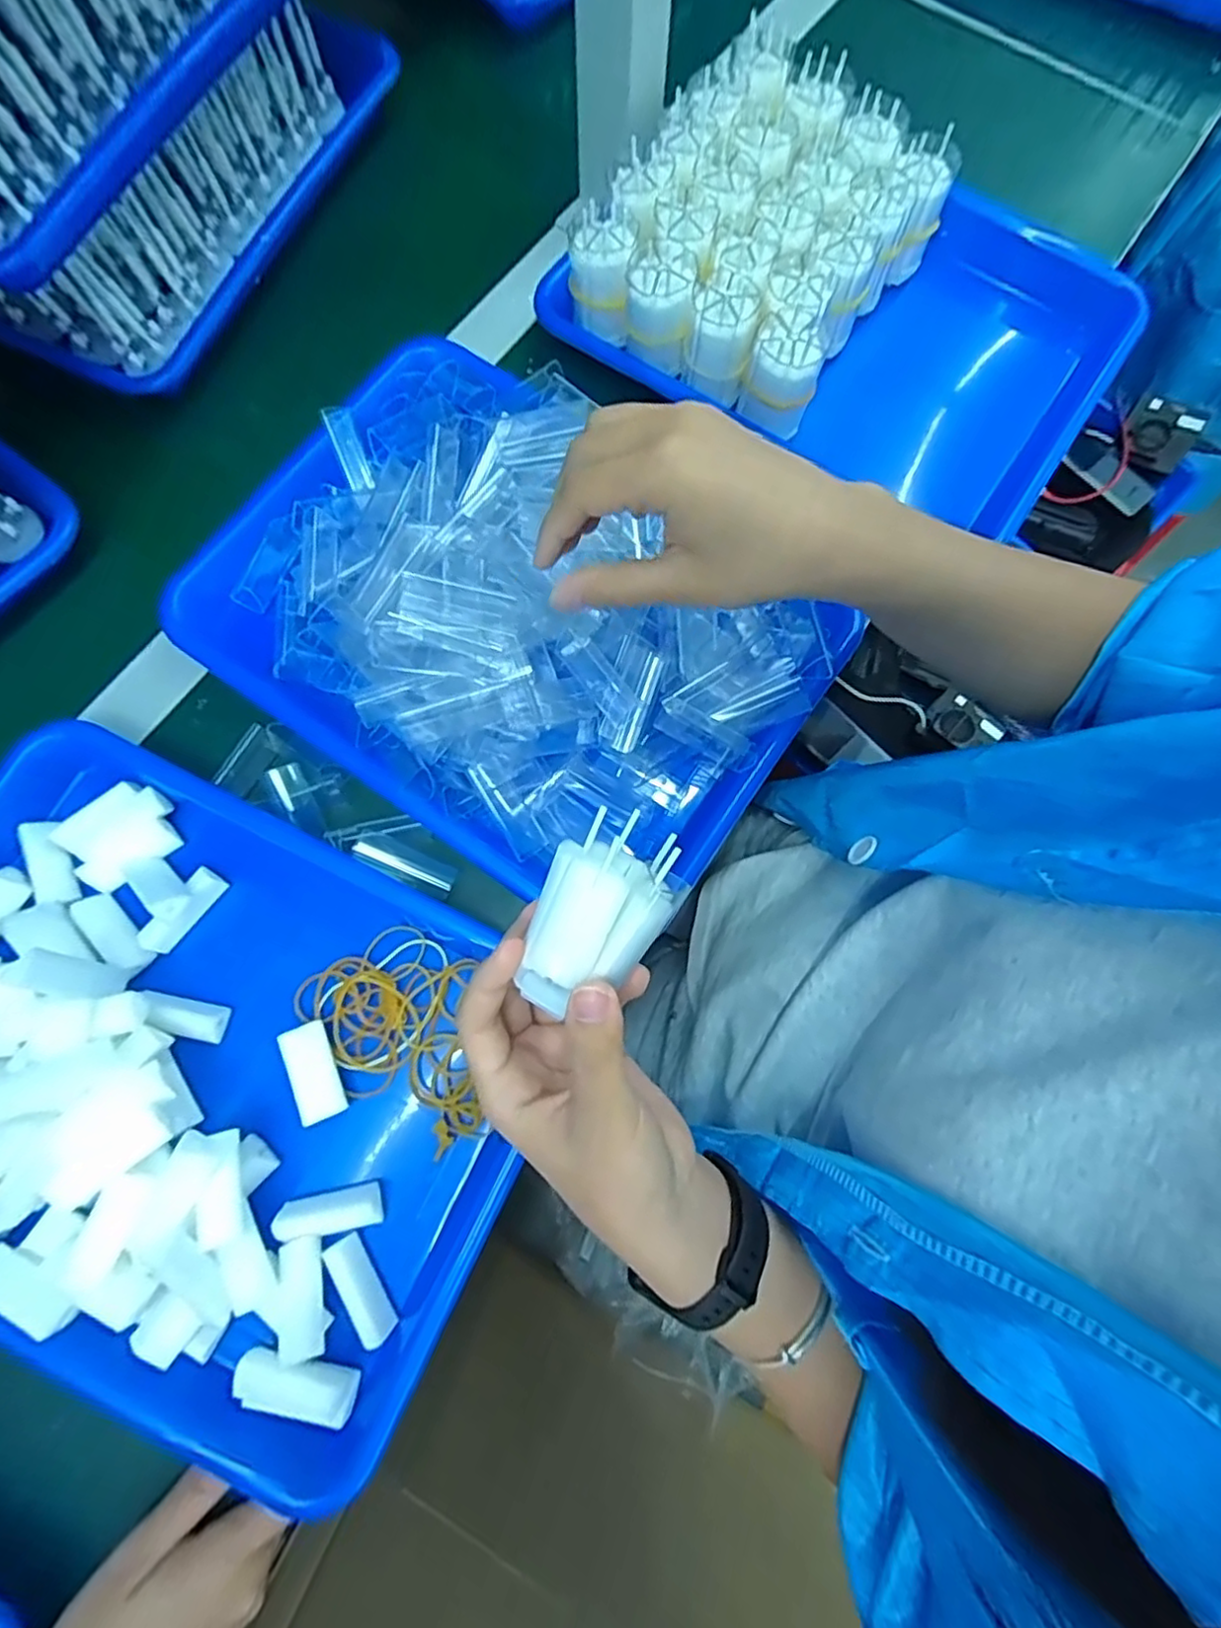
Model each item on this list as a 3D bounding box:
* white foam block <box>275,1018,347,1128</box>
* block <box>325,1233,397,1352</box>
[{"bbox_3d":[-0.145,0.126,0.317,0.018,0.018,0.045,-22,78,-6],"label":"white foam block"},{"bbox_3d":[-0.116,0.220,0.300,0.015,0.015,0.045,-30,79,-7],"label":"block"}]

